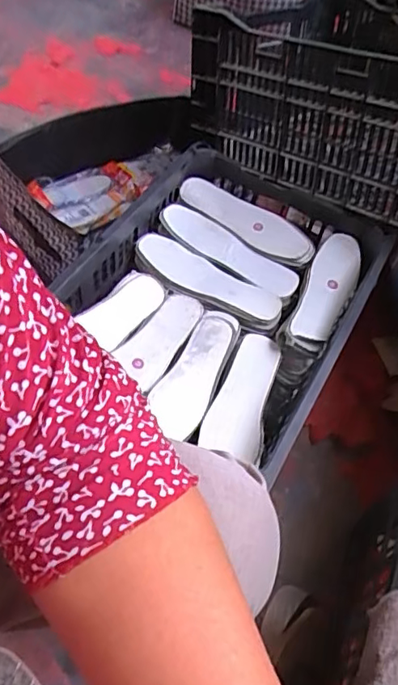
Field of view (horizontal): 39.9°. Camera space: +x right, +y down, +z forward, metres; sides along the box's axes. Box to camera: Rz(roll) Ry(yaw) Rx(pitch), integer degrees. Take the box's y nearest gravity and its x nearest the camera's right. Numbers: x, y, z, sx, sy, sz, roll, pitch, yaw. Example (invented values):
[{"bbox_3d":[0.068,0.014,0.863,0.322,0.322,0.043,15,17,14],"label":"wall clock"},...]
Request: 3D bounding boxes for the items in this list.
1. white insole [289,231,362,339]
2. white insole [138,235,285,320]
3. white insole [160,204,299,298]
[{"bbox_3d":[0.182,-0.079,0.766,0.068,0.034,0.215,22,58,9],"label":"white insole"},{"bbox_3d":[0.012,-0.094,0.781,0.222,0.013,0.064,32,60,15],"label":"white insole"},{"bbox_3d":[0.043,-0.139,0.815,0.229,0.013,0.062,34,61,16],"label":"white insole"}]

